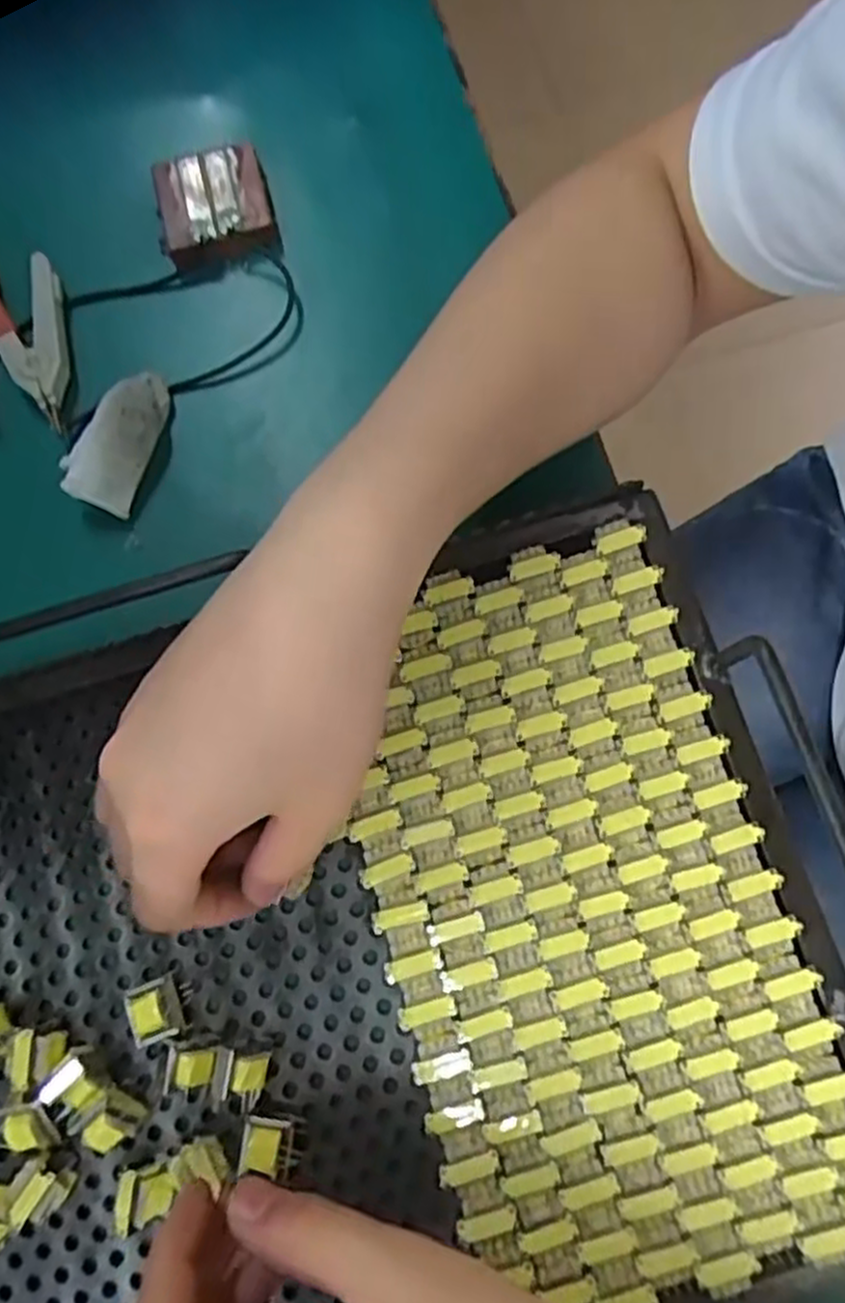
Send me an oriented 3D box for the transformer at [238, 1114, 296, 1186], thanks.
[{"bbox_3d":[-0.053,0.168,0.263,0.017,0.009,0.015,7,79,4],"label":"transformer"}]

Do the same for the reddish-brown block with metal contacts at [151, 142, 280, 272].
[{"bbox_3d":[-0.096,-0.204,0.360,0.051,0.024,0.051,-13,78,0],"label":"reddish-brown block with metal contacts"}]

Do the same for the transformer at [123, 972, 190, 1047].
[{"bbox_3d":[-0.095,0.128,0.278,0.017,0.017,0.020,-24,78,-2],"label":"transformer"}]

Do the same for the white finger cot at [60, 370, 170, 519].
[{"bbox_3d":[-0.127,-0.090,0.324,0.027,0.022,0.063,18,80,3],"label":"white finger cot"}]

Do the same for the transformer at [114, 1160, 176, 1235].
[{"bbox_3d":[-0.094,0.185,0.266,0.018,0.018,0.018,-2,78,3],"label":"transformer"}]

